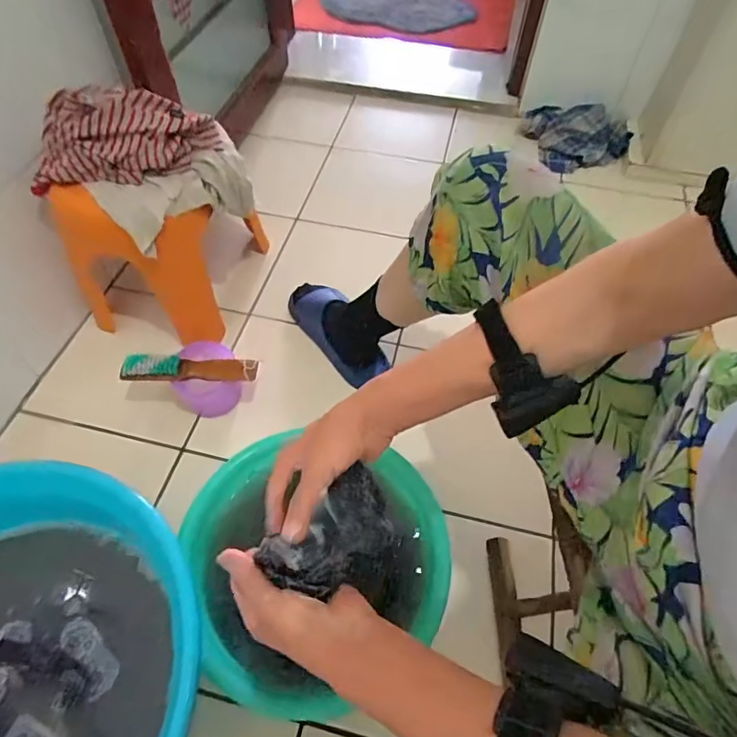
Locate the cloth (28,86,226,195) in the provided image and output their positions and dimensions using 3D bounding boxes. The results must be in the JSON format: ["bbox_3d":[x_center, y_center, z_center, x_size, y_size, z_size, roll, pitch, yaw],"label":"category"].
[{"bbox_3d":[-0.368,-0.347,0.718,0.250,0.089,0.133,1,56,-1],"label":"cloth"}]

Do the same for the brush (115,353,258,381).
[{"bbox_3d":[-0.285,0.001,0.785,0.209,0.039,0.040,-1,56,-3],"label":"brush"}]

